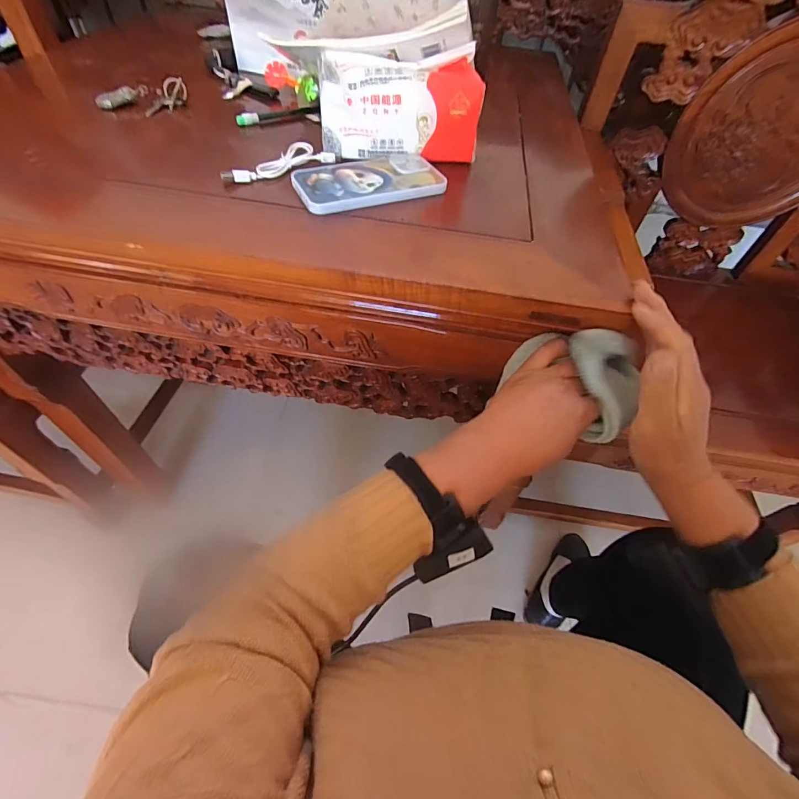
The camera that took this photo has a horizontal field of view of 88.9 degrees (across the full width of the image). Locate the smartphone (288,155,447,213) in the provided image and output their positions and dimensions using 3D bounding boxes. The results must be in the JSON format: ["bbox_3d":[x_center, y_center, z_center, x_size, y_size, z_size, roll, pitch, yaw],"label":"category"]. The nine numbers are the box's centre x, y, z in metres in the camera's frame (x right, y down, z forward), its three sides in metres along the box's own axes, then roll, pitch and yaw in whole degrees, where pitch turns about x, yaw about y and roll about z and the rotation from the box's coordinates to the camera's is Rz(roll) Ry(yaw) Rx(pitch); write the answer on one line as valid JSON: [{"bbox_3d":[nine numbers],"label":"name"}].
[{"bbox_3d":[-0.034,-0.232,0.431,0.151,0.014,0.087,-22,58,-20],"label":"smartphone"}]

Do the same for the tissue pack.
[{"bbox_3d":[-0.003,-0.329,0.457,0.179,0.075,0.092,-5,54,-9],"label":"tissue pack"}]

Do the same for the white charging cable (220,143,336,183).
[{"bbox_3d":[-0.132,-0.256,0.439,0.122,0.012,0.037,-29,61,-24],"label":"white charging cable"}]

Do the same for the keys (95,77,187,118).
[{"bbox_3d":[-0.324,-0.386,0.514,0.082,0.021,0.068,12,53,4],"label":"keys"}]

